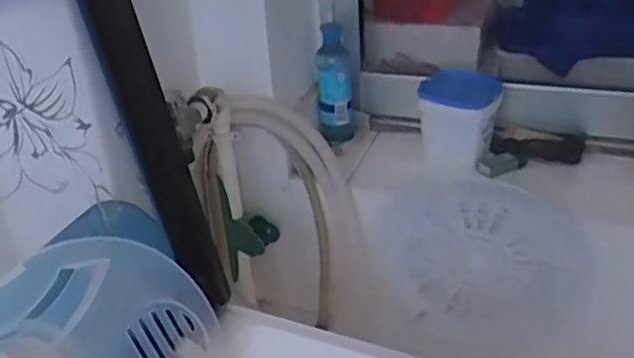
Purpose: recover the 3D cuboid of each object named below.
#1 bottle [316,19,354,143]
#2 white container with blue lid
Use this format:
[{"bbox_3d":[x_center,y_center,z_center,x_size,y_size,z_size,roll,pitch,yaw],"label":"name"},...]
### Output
[{"bbox_3d":[0.024,-0.132,0.889,0.045,0.160,0.044,-2,30,3],"label":"bottle"},{"bbox_3d":[0.177,-0.073,0.816,0.096,0.114,0.067,6,31,16],"label":"white container with blue lid"}]

